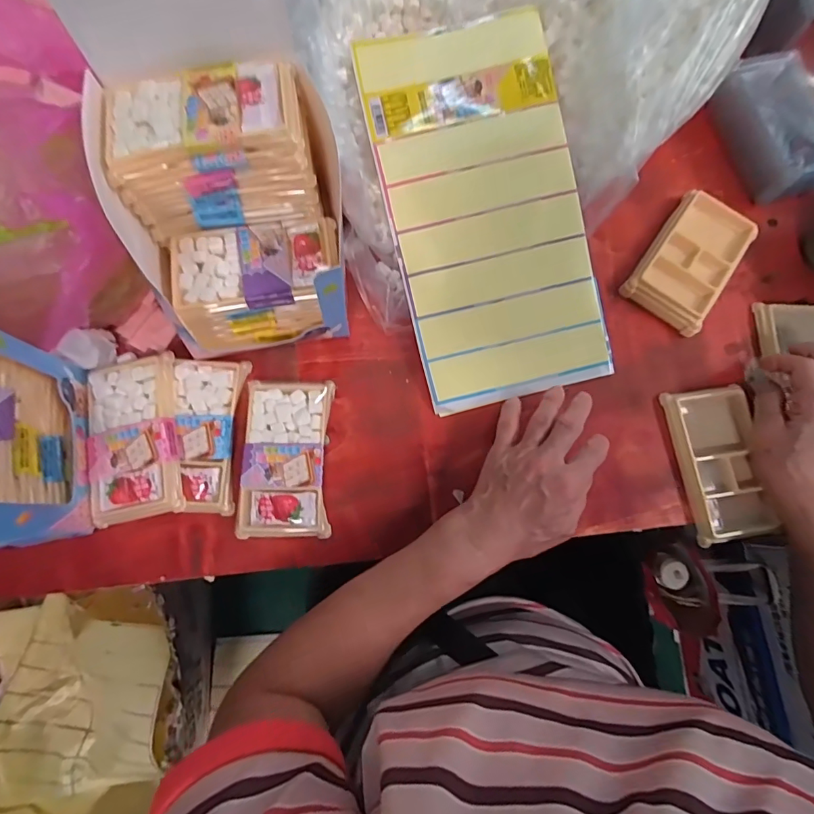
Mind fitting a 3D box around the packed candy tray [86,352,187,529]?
[{"bbox_3d":[-0.234,0.026,0.392,0.075,0.029,0.136,-10,77,-4],"label":"packed candy tray"}]

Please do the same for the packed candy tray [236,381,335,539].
[{"bbox_3d":[-0.106,0.044,0.400,0.073,0.020,0.137,2,77,-1],"label":"packed candy tray"}]

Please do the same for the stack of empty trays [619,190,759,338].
[{"bbox_3d":[0.284,-0.148,0.456,0.080,0.021,0.140,35,78,6],"label":"stack of empty trays"}]

